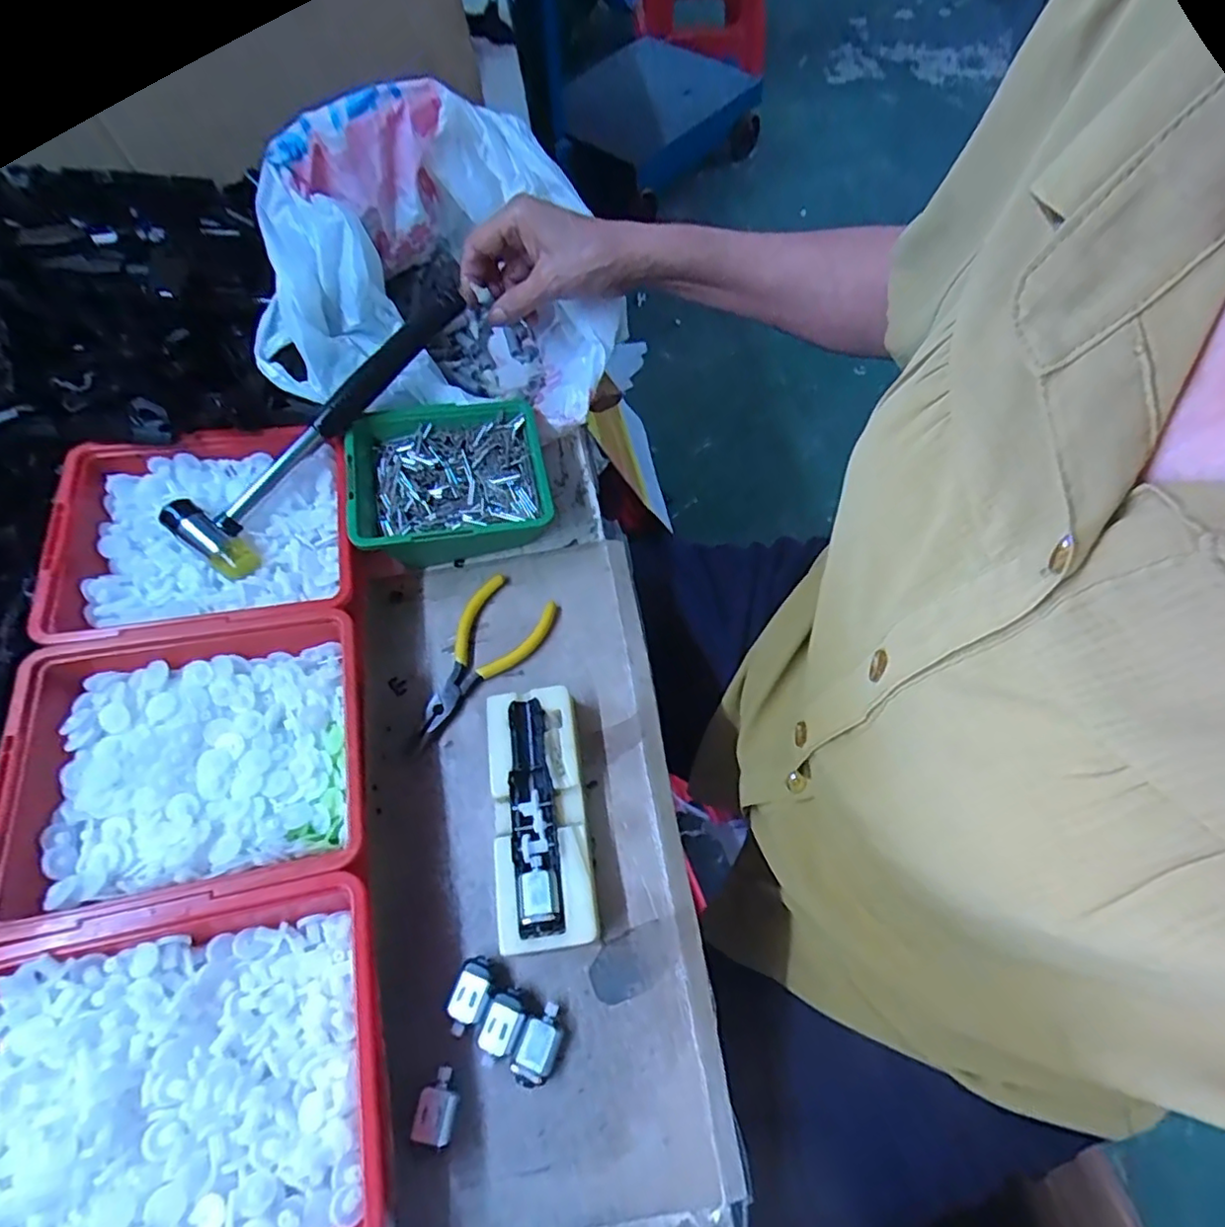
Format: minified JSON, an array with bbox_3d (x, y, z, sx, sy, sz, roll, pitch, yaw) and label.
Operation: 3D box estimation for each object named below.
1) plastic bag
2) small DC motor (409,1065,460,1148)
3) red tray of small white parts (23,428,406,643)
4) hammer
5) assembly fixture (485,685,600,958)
[{"bbox_3d":[-0.124,-0.252,0.469,0.241,0.141,0.211,-6,63,0],"label":"plastic bag"},{"bbox_3d":[-0.081,0.229,0.294,0.019,0.011,0.027,8,64,7],"label":"small DC motor"},{"bbox_3d":[-0.252,-0.046,0.405,0.190,0.064,0.139,-11,63,-2],"label":"red tray of small white parts"},{"bbox_3d":[-0.184,-0.130,0.414,0.058,0.021,0.238,34,77,18],"label":"hammer"},{"bbox_3d":[-0.040,0.108,0.345,0.050,0.032,0.132,-8,63,-1],"label":"assembly fixture"}]

